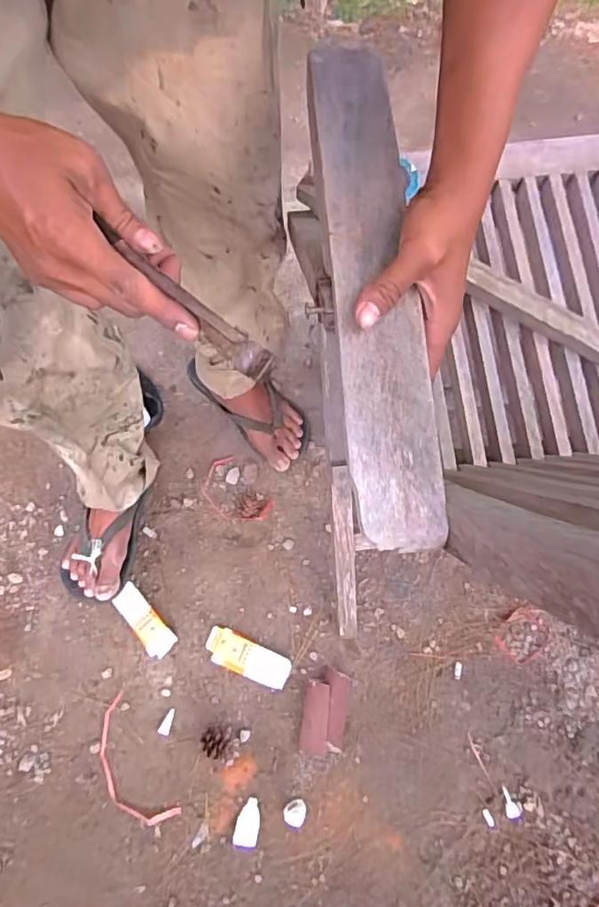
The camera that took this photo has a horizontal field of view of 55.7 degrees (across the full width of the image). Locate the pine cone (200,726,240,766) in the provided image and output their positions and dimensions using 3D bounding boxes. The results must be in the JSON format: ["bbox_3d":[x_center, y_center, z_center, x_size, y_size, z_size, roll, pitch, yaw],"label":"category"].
[{"bbox_3d":[-0.116,0.429,0.836,0.056,0.039,0.042,15,69,5],"label":"pine cone"}]

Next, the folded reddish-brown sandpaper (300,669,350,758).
[{"bbox_3d":[0.039,0.391,0.859,0.065,0.026,0.117,9,69,3],"label":"folded reddish-brown sandpaper"}]

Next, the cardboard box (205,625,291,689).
[{"bbox_3d":[-0.082,0.319,0.886,0.136,0.024,0.055,22,70,7],"label":"cardboard box"}]

